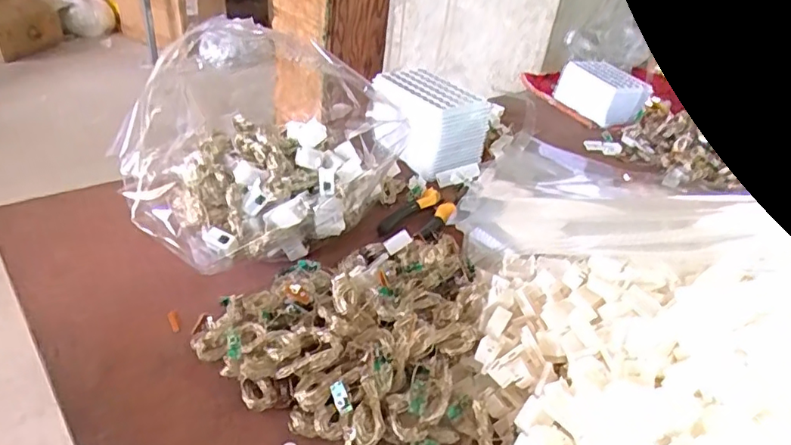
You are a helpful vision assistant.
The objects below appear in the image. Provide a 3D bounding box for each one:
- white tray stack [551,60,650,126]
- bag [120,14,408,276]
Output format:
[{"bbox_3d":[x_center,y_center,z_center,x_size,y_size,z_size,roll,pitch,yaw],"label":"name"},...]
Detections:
[{"bbox_3d":[0.357,-0.228,0.964,0.090,0.062,0.156,-15,40,-24],"label":"white tray stack"},{"bbox_3d":[-0.142,-0.080,0.540,0.234,0.177,0.228,-13,38,-28],"label":"bag"}]

